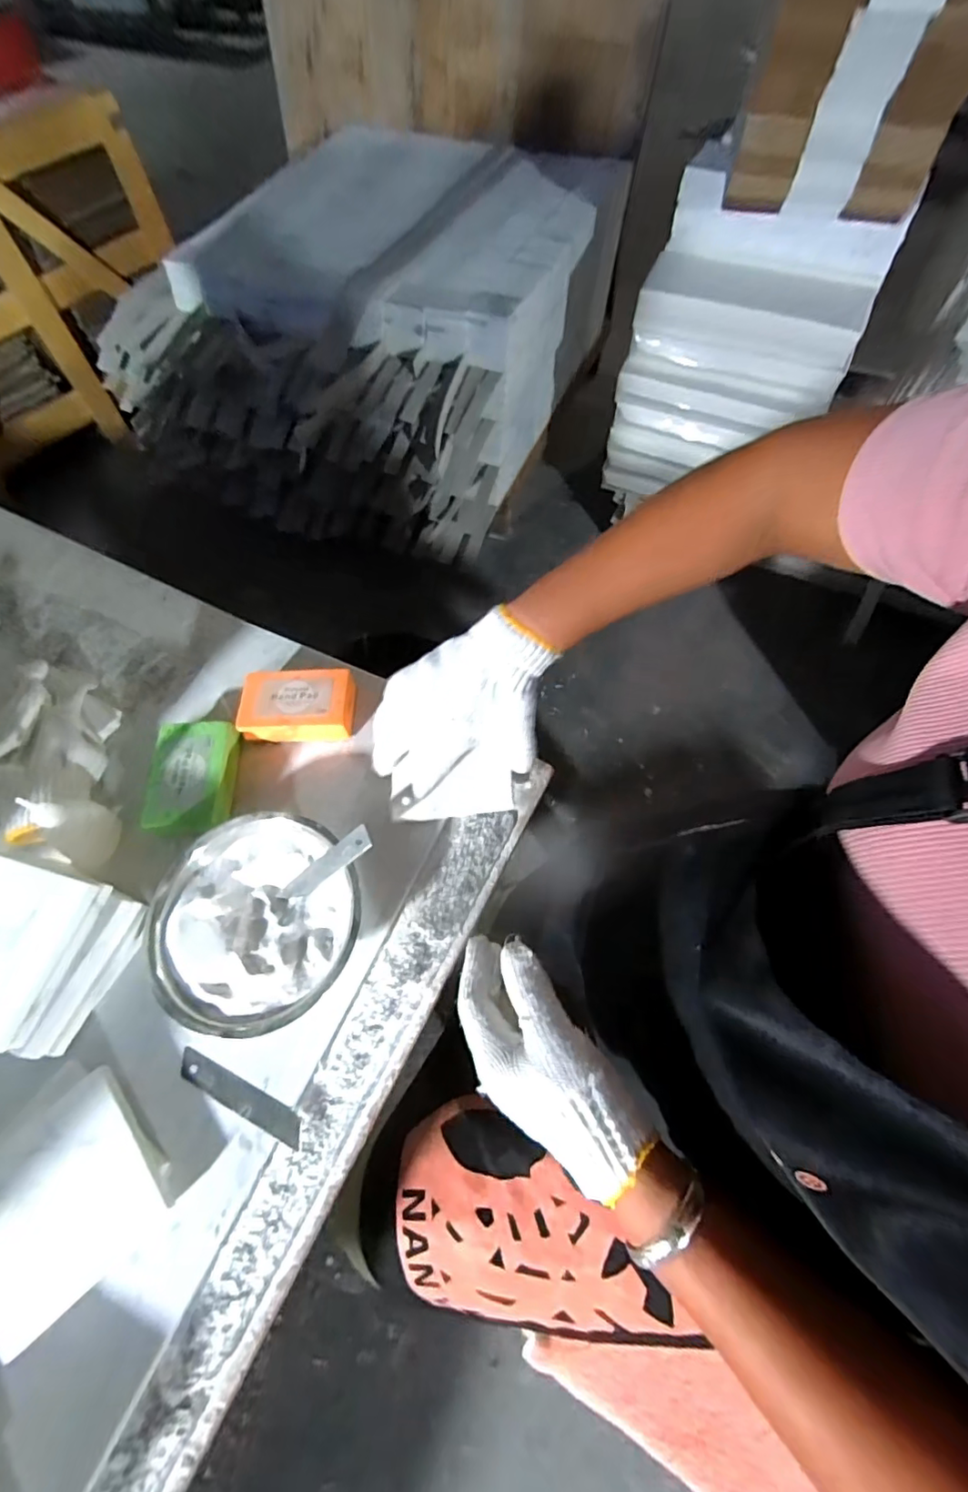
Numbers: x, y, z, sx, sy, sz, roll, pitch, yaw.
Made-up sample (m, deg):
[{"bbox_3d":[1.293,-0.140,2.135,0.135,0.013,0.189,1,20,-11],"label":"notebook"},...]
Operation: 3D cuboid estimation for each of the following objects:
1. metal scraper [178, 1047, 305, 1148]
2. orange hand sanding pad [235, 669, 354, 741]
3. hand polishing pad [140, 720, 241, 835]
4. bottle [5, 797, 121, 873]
[{"bbox_3d":[-0.166,0.239,0.361,0.098,0.004,0.016,25,55,9],"label":"metal scraper"},{"bbox_3d":[-0.164,-0.036,0.471,0.094,0.027,0.059,1,62,1],"label":"orange hand sanding pad"},{"bbox_3d":[-0.243,0.026,0.442,0.062,0.028,0.095,-3,62,-1],"label":"hand polishing pad"},{"bbox_3d":[-0.325,0.059,0.404,0.051,0.086,0.049,18,63,9],"label":"bottle"}]

